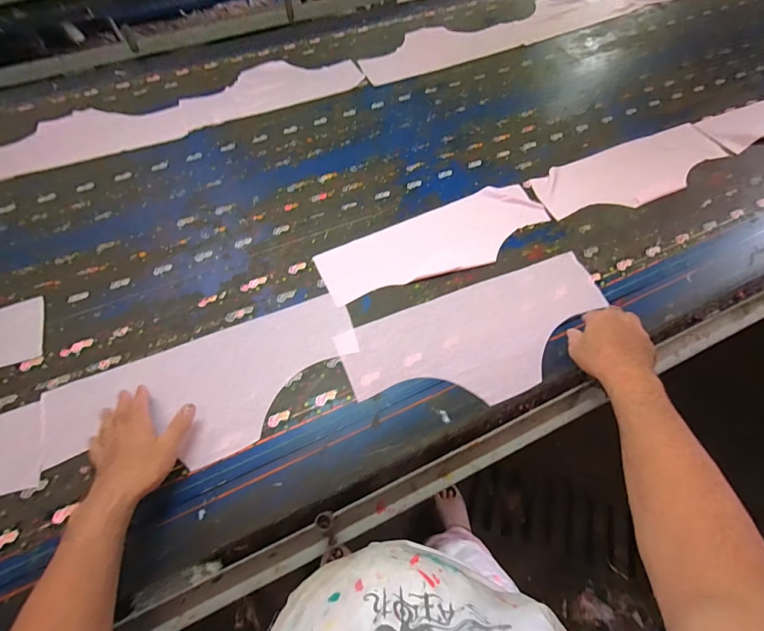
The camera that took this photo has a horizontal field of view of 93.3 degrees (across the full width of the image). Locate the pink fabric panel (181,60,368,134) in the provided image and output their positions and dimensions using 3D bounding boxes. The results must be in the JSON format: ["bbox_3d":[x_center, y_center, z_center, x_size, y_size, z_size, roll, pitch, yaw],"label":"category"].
[{"bbox_3d":[-0.288,-0.602,0.938,0.453,0.008,0.188,-24,66,-12],"label":"pink fabric panel"}]

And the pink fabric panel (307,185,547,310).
[{"bbox_3d":[0.110,-0.143,0.708,0.462,0.005,0.152,-25,67,-12],"label":"pink fabric panel"}]

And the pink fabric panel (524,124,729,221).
[{"bbox_3d":[0.559,-0.320,0.799,0.475,0.009,0.164,-24,66,-12],"label":"pink fabric panel"}]

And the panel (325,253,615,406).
[{"bbox_3d":[0.173,0.041,0.615,0.467,0.013,0.197,-18,65,-8],"label":"panel"}]

